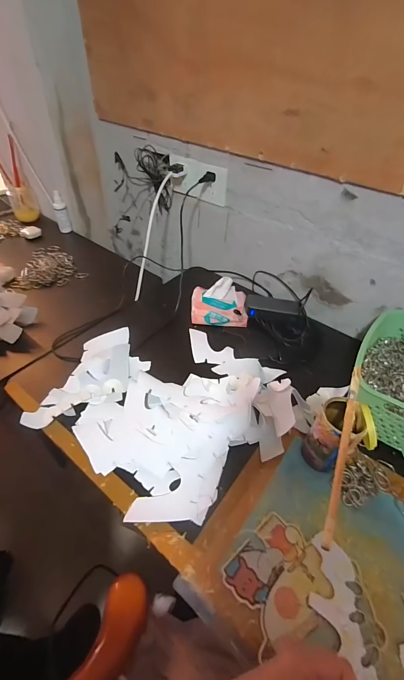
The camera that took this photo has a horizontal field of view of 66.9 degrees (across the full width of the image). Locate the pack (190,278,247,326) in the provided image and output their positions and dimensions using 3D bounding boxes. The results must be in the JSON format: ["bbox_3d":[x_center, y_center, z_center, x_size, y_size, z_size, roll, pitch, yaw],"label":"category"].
[{"bbox_3d":[0.042,-0.090,0.732,0.130,0.072,0.102,1,45,-3],"label":"pack"}]

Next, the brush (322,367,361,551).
[{"bbox_3d":[0.186,0.131,0.398,0.012,0.009,0.264,21,47,17],"label":"brush"}]

